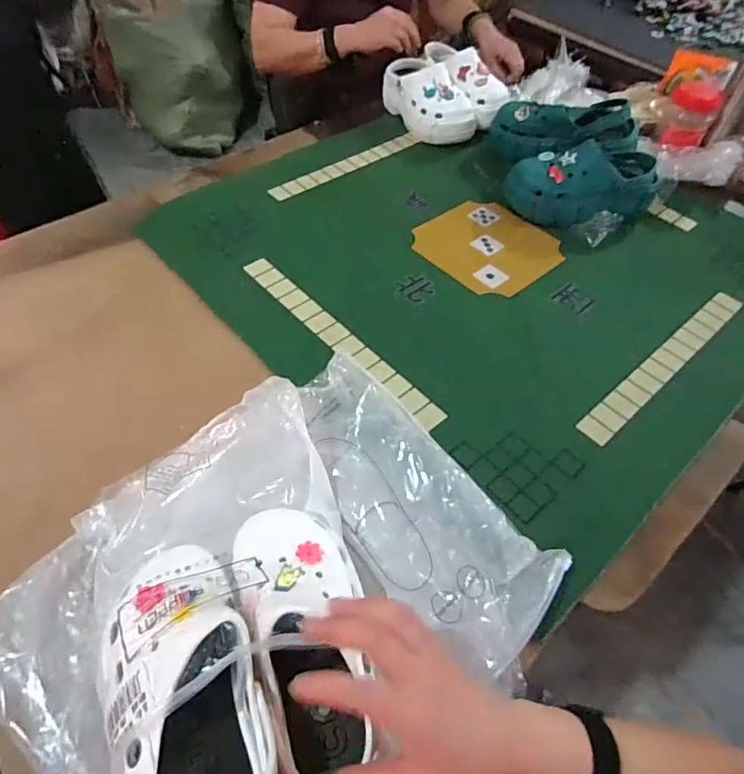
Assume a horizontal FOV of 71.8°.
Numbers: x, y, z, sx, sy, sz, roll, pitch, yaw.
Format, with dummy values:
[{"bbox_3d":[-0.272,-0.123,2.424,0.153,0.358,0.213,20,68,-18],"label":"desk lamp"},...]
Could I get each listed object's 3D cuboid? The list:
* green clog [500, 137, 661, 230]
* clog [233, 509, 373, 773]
[{"bbox_3d":[0.385,-0.356,0.907,0.267,0.100,0.105,-8,54,-7],"label":"green clog"},{"bbox_3d":[-0.054,0.201,0.417,0.098,0.075,0.243,-11,54,-10],"label":"clog"}]

